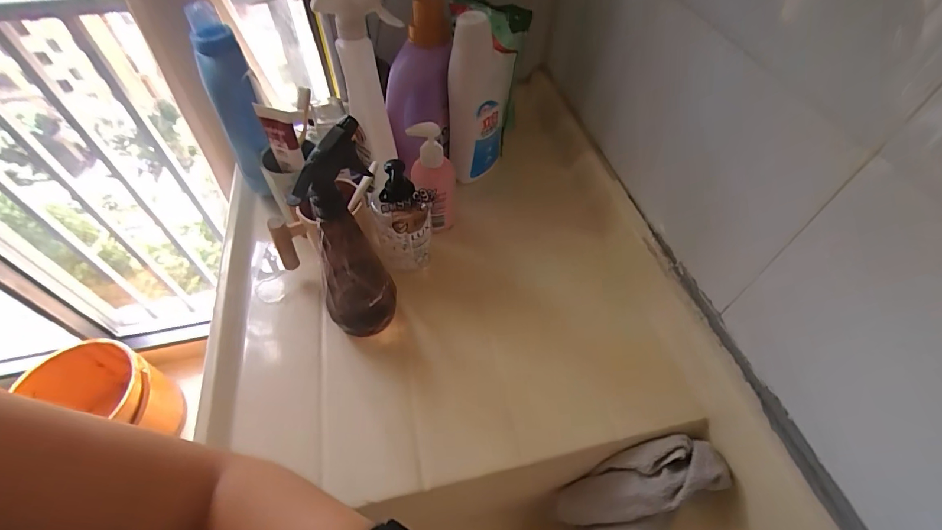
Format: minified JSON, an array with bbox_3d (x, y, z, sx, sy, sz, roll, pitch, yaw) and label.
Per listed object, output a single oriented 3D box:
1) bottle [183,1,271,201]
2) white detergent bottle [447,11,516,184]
[{"bbox_3d":[-0.311,-0.200,0.556,0.059,0.248,0.050,-9,31,-11],"label":"bottle"},{"bbox_3d":[0.013,-0.228,0.616,0.090,0.247,0.083,3,54,1],"label":"white detergent bottle"}]

